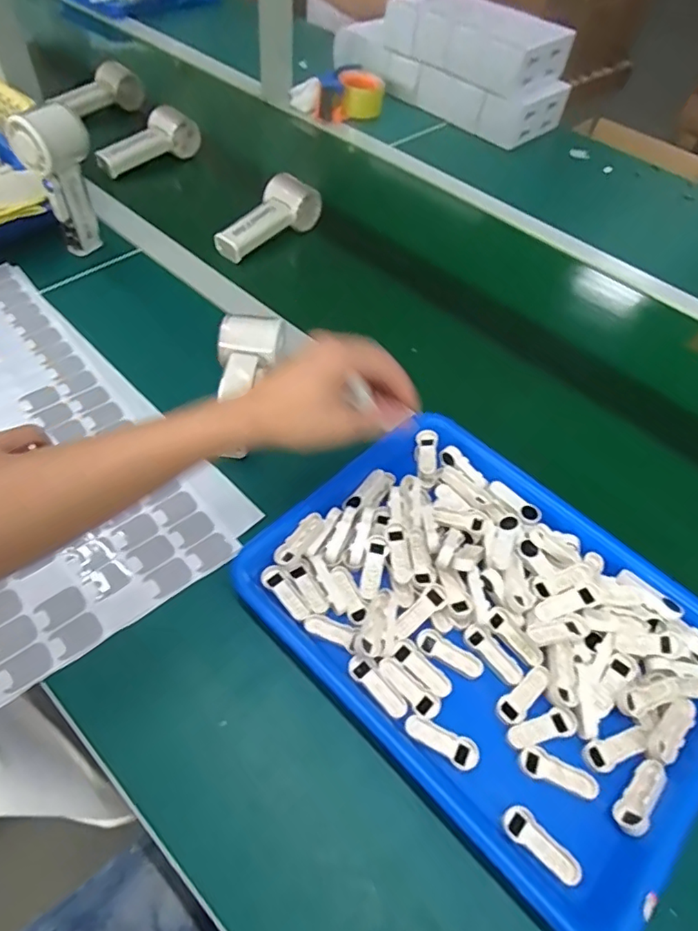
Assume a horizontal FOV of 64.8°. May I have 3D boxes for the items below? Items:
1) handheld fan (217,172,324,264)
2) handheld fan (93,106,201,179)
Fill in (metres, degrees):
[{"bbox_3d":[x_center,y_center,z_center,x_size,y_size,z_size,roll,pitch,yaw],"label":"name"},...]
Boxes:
[{"bbox_3d":[-0.103,-0.330,0.737,0.070,0.049,0.156,29,55,15],"label":"handheld fan"},{"bbox_3d":[-0.311,-0.497,0.848,0.049,0.056,0.170,36,57,20],"label":"handheld fan"}]

